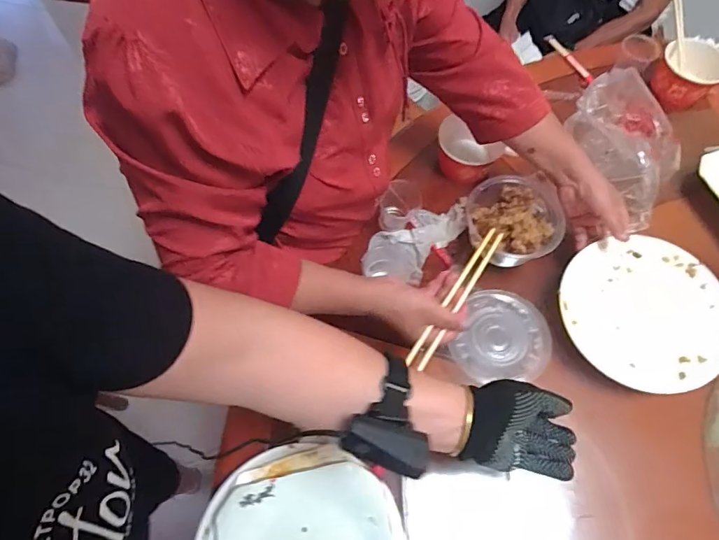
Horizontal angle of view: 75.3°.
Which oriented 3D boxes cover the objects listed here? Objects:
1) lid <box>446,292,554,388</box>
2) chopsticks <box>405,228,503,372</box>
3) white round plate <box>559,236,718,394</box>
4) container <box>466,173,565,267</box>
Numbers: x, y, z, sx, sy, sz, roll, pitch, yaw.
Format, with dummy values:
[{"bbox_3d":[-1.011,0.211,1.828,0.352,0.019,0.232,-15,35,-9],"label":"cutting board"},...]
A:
[{"bbox_3d":[0.201,0.097,0.653,0.123,0.018,0.134,0,64,1],"label":"lid"},{"bbox_3d":[0.121,0.031,0.571,0.022,0.023,0.209,31,69,15],"label":"chopsticks"},{"bbox_3d":[0.399,0.059,0.651,0.215,0.022,0.212,-18,65,-7],"label":"white round plate"},{"bbox_3d":[0.229,-0.072,0.683,0.114,0.054,0.130,-13,67,-6],"label":"container"}]

